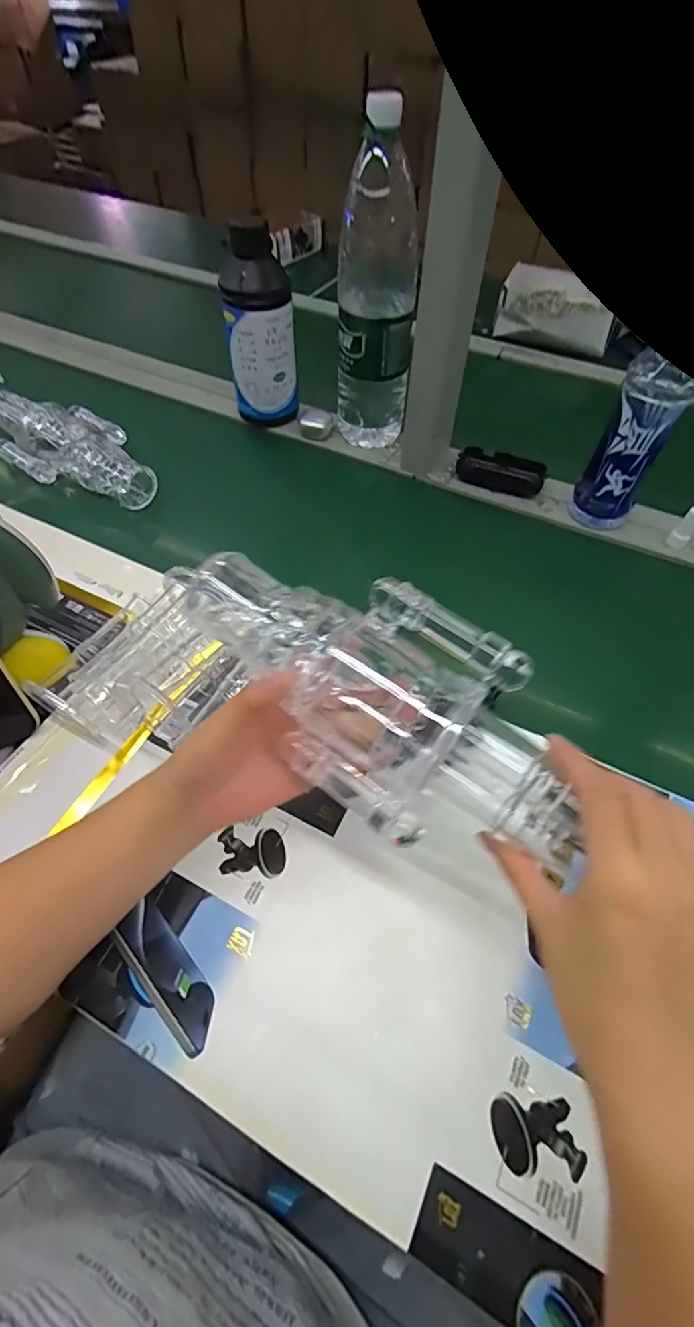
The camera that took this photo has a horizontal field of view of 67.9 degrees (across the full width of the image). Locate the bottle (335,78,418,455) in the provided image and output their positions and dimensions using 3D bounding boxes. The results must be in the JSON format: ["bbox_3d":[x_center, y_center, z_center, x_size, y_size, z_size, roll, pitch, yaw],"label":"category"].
[{"bbox_3d":[0.035,-0.417,0.606,0.091,0.320,0.085,5,56,2],"label":"bottle"}]

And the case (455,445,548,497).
[{"bbox_3d":[0.200,-0.247,0.672,0.112,0.034,0.049,24,58,14],"label":"case"}]

